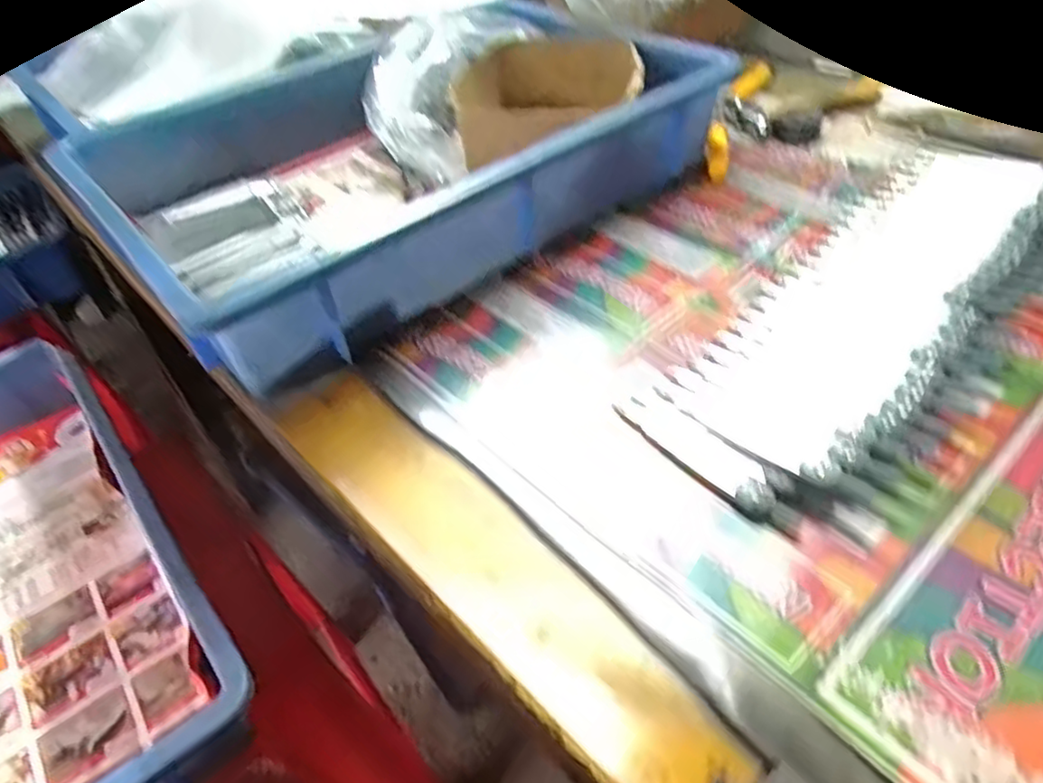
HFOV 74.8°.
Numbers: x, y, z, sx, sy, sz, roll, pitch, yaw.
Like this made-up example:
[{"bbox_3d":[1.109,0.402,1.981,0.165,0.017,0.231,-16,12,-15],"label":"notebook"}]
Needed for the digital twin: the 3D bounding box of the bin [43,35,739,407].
[{"bbox_3d":[-0.100,-0.185,0.527,0.409,0.078,0.323,-34,50,-26],"label":"bin"}]

